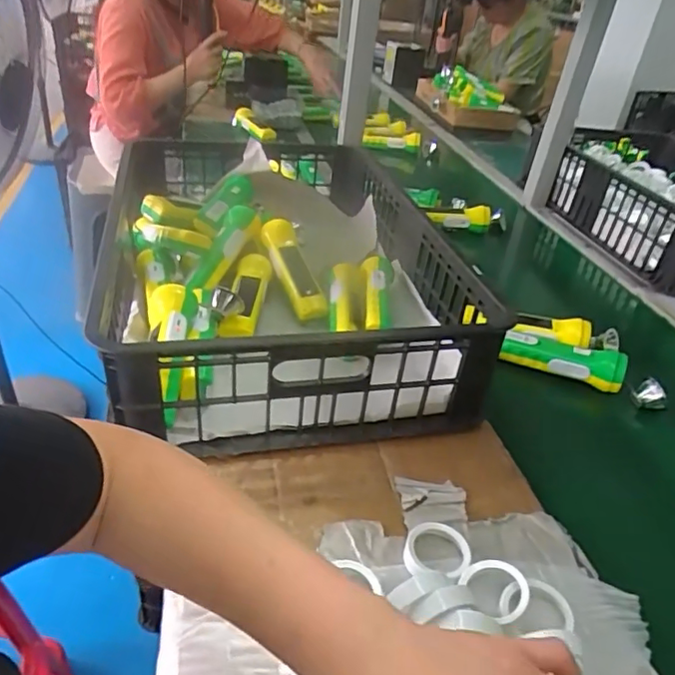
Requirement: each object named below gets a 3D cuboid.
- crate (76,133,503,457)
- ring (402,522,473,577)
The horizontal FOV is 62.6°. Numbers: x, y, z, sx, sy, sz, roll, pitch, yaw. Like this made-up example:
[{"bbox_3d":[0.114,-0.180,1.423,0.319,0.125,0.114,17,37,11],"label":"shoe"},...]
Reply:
[{"bbox_3d":[-0.083,-0.123,0.760,0.385,0.134,0.632,-3,36,-14],"label":"crate"},{"bbox_3d":[0.081,0.177,0.456,0.056,0.017,0.049,2,35,-8],"label":"ring"}]

